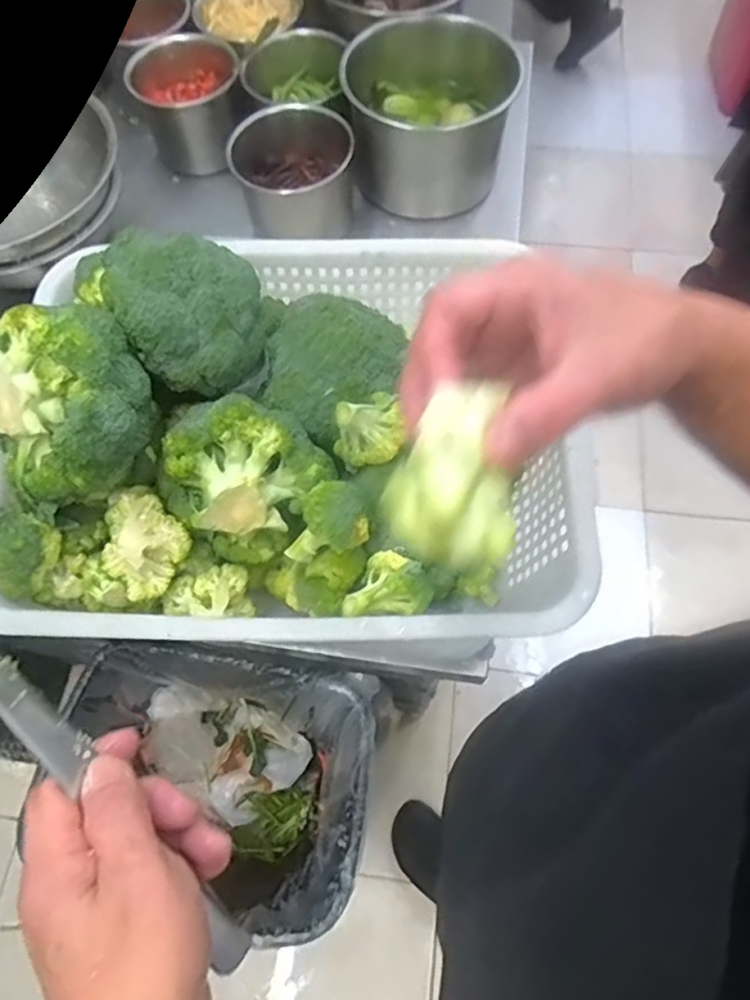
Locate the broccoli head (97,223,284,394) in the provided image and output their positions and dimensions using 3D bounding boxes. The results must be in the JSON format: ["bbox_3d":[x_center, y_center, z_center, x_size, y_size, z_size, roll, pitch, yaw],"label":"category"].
[{"bbox_3d":[-0.116,-0.127,0.405,0.095,0.073,0.091,-1,66,2],"label":"broccoli head"}]

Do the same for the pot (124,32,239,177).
[{"bbox_3d":[-0.203,-0.444,0.685,0.108,0.093,0.114,-1,66,2],"label":"pot"}]

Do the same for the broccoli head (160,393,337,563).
[{"bbox_3d":[-0.083,-0.016,0.399,0.080,0.073,0.089,37,72,17],"label":"broccoli head"}]

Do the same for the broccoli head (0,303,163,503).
[{"bbox_3d":[-0.182,-0.058,0.359,0.096,0.067,0.095,-1,66,2],"label":"broccoli head"}]

